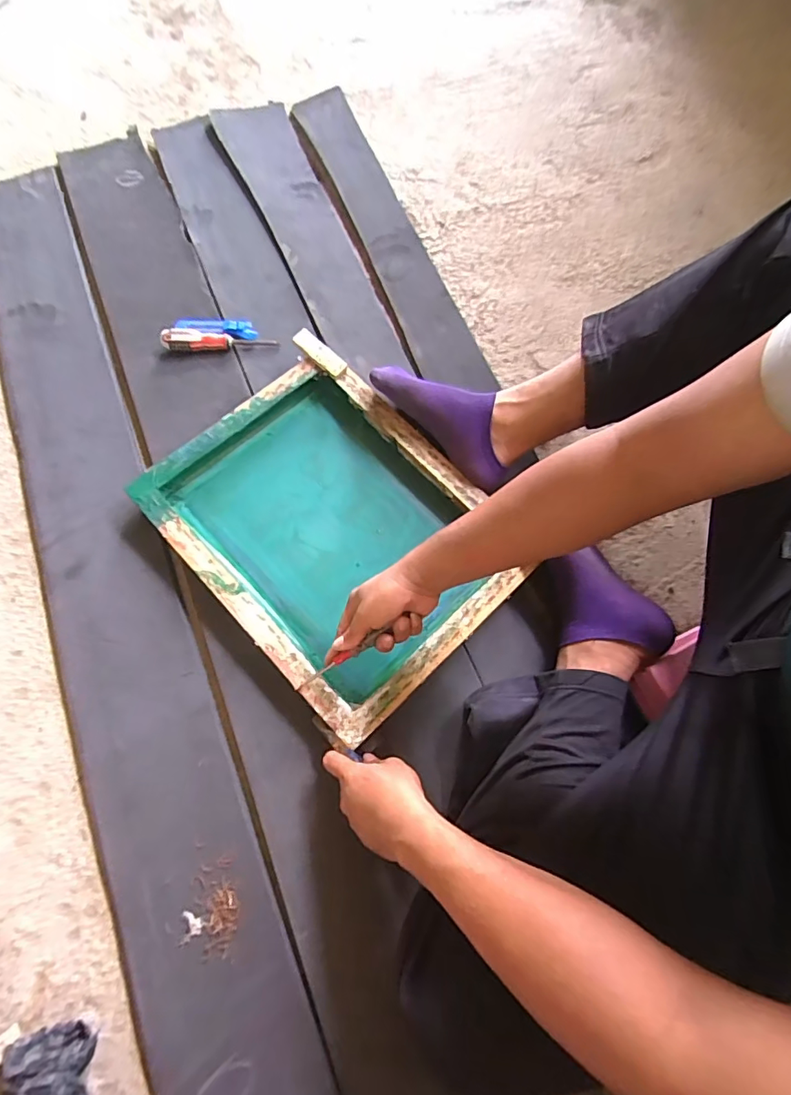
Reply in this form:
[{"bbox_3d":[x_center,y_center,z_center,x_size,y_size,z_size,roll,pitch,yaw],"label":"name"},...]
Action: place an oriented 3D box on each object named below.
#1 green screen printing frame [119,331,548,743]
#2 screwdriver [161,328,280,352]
[{"bbox_3d":[-0.080,-0.027,0.673,0.445,0.054,0.342,44,76,12],"label":"green screen printing frame"},{"bbox_3d":[-0.280,-0.335,0.783,0.174,0.030,0.029,-4,72,-3],"label":"screwdriver"}]

